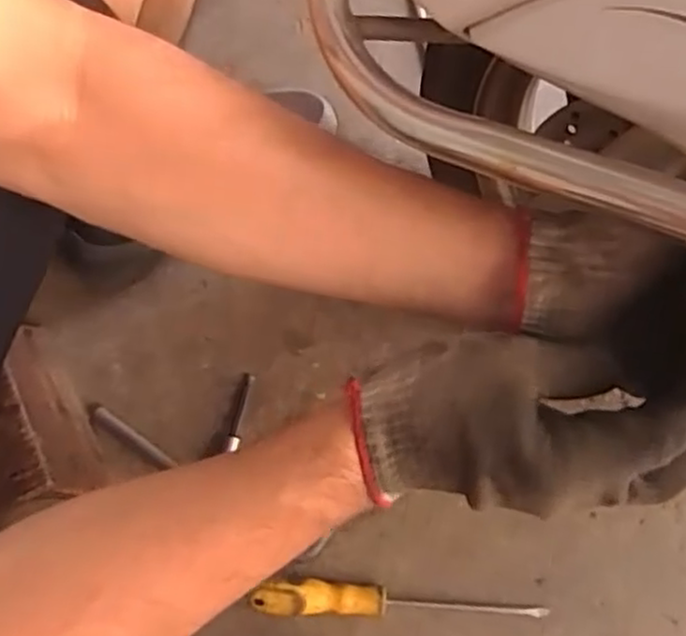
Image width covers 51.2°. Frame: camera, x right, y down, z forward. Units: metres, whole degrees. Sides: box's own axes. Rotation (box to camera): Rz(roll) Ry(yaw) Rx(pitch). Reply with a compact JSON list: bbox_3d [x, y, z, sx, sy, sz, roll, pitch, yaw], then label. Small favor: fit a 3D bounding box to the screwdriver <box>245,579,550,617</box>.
[{"bbox_3d":[0.047,0.235,0.596,0.241,0.028,0.026,1,77,2],"label":"screwdriver"}]

